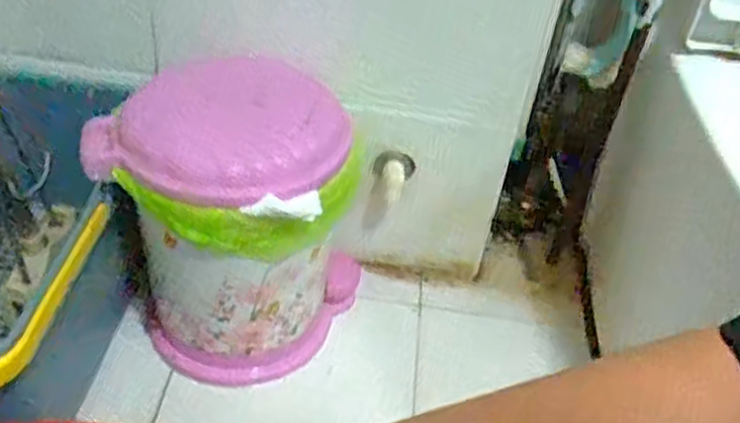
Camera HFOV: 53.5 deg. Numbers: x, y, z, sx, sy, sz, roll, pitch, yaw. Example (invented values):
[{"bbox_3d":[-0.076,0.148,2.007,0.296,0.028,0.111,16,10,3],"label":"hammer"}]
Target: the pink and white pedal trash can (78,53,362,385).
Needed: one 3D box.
[{"bbox_3d":[-0.162,0.018,0.856,0.244,0.344,0.222,4,41,-3],"label":"pink and white pedal trash can"}]

